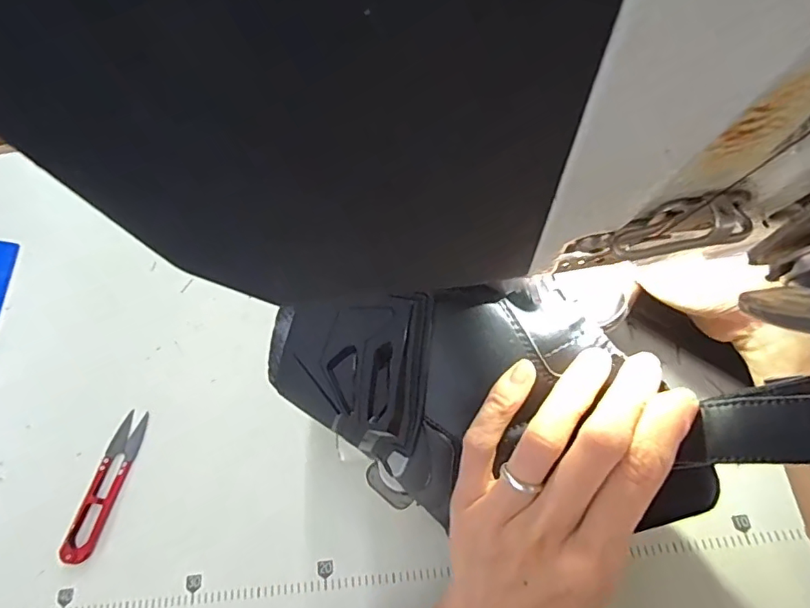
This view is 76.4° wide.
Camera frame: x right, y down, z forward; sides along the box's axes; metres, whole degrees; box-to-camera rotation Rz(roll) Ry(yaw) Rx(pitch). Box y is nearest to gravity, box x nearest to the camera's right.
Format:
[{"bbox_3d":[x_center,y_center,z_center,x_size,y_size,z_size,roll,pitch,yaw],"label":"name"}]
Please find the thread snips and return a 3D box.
[{"bbox_3d":[-0.247,0.149,0.429,0.026,0.010,0.120,5,65,10],"label":"thread snips"}]

